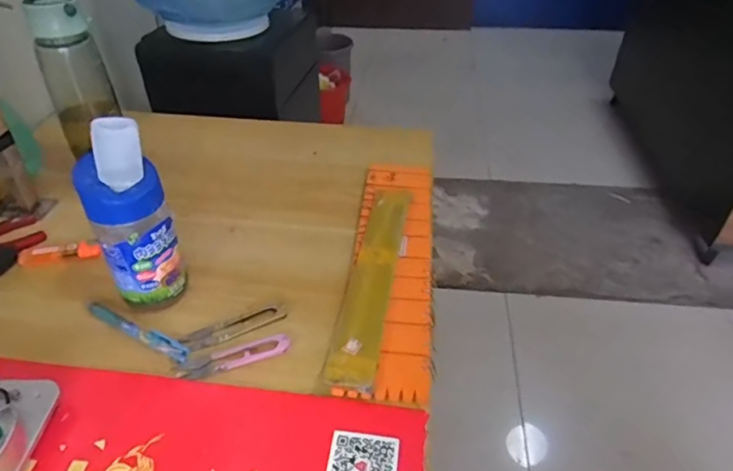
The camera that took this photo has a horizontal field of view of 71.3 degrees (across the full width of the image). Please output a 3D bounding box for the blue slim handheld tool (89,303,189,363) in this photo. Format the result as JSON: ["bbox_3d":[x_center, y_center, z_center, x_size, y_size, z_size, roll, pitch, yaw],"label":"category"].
[{"bbox_3d":[-0.209,0.087,0.471,0.114,0.010,0.020,20,44,24],"label":"blue slim handheld tool"}]

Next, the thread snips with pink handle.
[{"bbox_3d":[-0.118,0.108,0.455,0.099,0.006,0.024,-16,42,-16],"label":"thread snips with pink handle"}]

